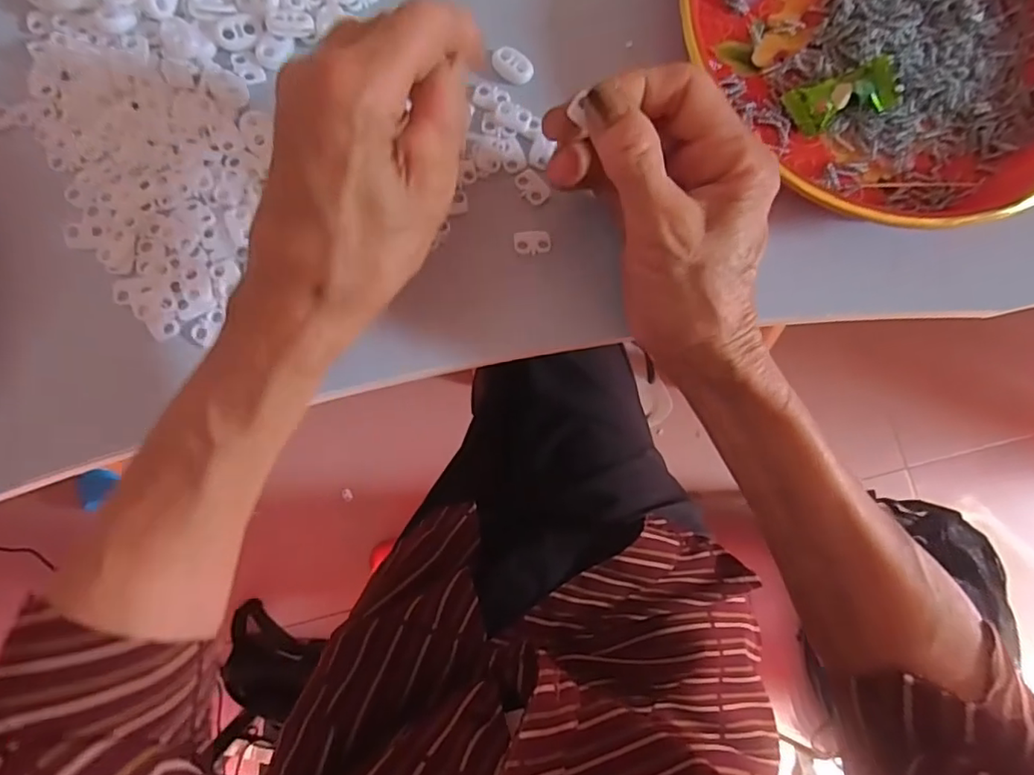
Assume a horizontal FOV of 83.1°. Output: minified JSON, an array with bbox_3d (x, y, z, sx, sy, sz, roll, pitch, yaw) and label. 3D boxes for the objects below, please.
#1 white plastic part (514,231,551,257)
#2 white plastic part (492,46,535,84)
[{"bbox_3d":[0.008,-0.071,0.285,0.018,0.004,0.013,-5,82,-5],"label":"white plastic part"},{"bbox_3d":[-0.002,-0.164,0.296,0.022,0.005,0.014,31,81,1],"label":"white plastic part"}]

